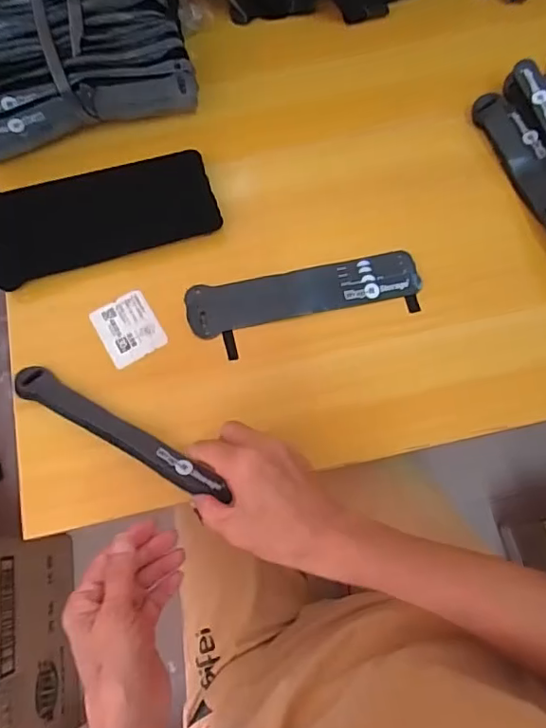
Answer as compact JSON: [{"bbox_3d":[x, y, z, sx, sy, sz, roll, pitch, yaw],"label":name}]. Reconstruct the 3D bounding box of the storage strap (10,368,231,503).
[{"bbox_3d":[-0.119,0.053,0.413,0.190,0.012,0.023,27,76,14],"label":"storage strap"}]

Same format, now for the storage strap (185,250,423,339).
[{"bbox_3d":[0.026,-0.062,0.463,0.199,0.009,0.044,-11,74,-2],"label":"storage strap"}]

